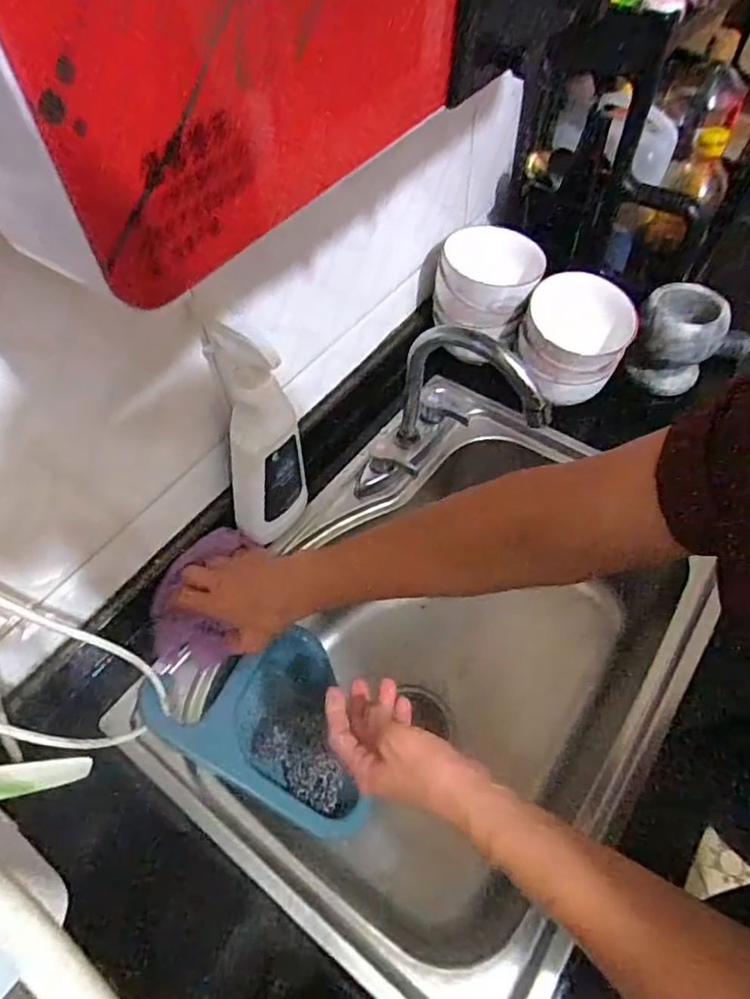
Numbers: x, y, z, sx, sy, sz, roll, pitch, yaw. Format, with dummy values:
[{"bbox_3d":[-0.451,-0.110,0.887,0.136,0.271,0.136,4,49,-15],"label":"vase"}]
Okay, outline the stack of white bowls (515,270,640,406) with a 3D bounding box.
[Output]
[{"bbox_3d":[0.245,-0.195,0.727,0.130,0.110,0.116,18,58,13],"label":"stack of white bowls"}]

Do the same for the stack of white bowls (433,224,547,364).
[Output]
[{"bbox_3d":[0.145,-0.266,0.757,0.124,0.113,0.130,18,58,13],"label":"stack of white bowls"}]

